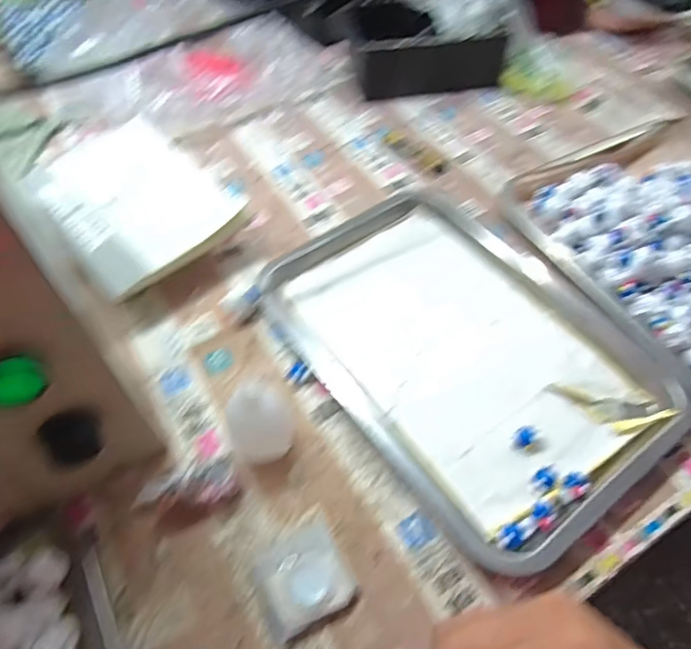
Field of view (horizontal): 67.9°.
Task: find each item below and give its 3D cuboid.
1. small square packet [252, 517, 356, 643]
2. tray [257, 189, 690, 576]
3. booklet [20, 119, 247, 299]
[{"bbox_3d":[-0.026,0.154,0.314,0.055,0.009,0.052,-23,58,-15],"label":"small square packet"},{"bbox_3d":[0.089,0.010,0.423,0.220,0.035,0.322,-32,61,-20],"label":"tray"},{"bbox_3d":[-0.205,-0.120,0.486,0.203,0.013,0.153,38,59,20],"label":"booklet"}]

